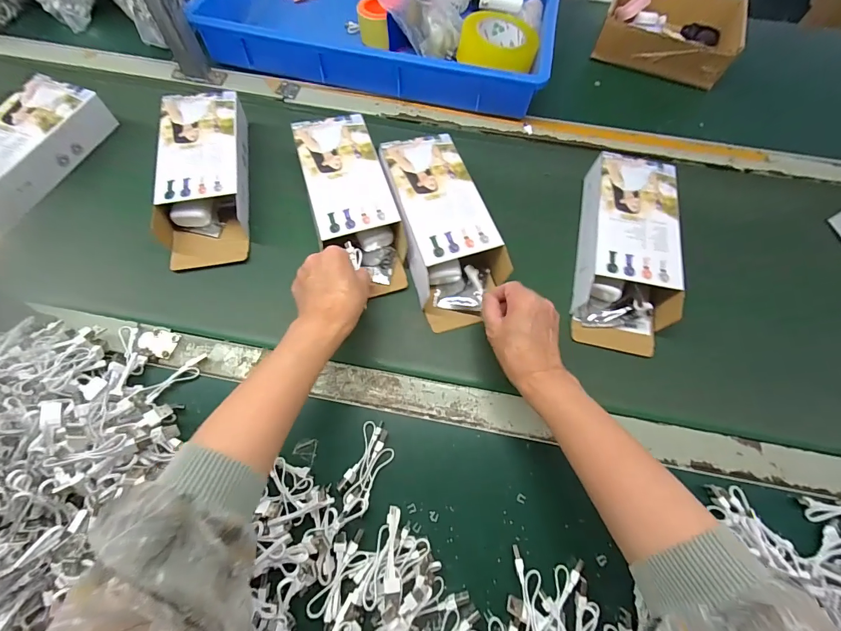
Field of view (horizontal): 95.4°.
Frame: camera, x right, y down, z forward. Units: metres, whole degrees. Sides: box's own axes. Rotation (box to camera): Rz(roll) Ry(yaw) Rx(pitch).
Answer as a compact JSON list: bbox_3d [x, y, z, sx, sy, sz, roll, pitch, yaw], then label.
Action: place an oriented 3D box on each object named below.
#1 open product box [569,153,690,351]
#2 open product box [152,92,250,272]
[{"bbox_3d":[0.257,-0.083,0.480,0.108,0.057,0.256,9,68,6],"label":"open product box"},{"bbox_3d":[-0.287,-0.188,0.512,0.107,0.057,0.251,-10,67,-2],"label":"open product box"}]

